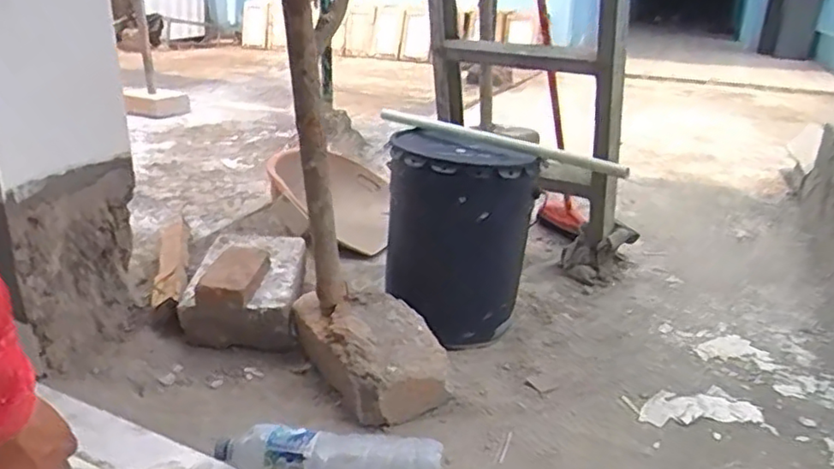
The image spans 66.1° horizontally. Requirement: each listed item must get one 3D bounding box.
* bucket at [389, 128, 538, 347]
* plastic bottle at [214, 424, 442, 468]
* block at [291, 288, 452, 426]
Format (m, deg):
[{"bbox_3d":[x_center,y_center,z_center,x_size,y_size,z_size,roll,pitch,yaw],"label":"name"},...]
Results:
[{"bbox_3d":[0.076,0.008,1.271,0.259,0.377,0.259,1,21,-1],"label":"bucket"},{"bbox_3d":[-0.125,0.317,0.892,0.319,0.076,0.080,2,21,2],"label":"plastic bottle"},{"bbox_3d":[-0.080,0.195,1.117,0.177,0.131,0.298,-11,25,-29],"label":"block"}]

